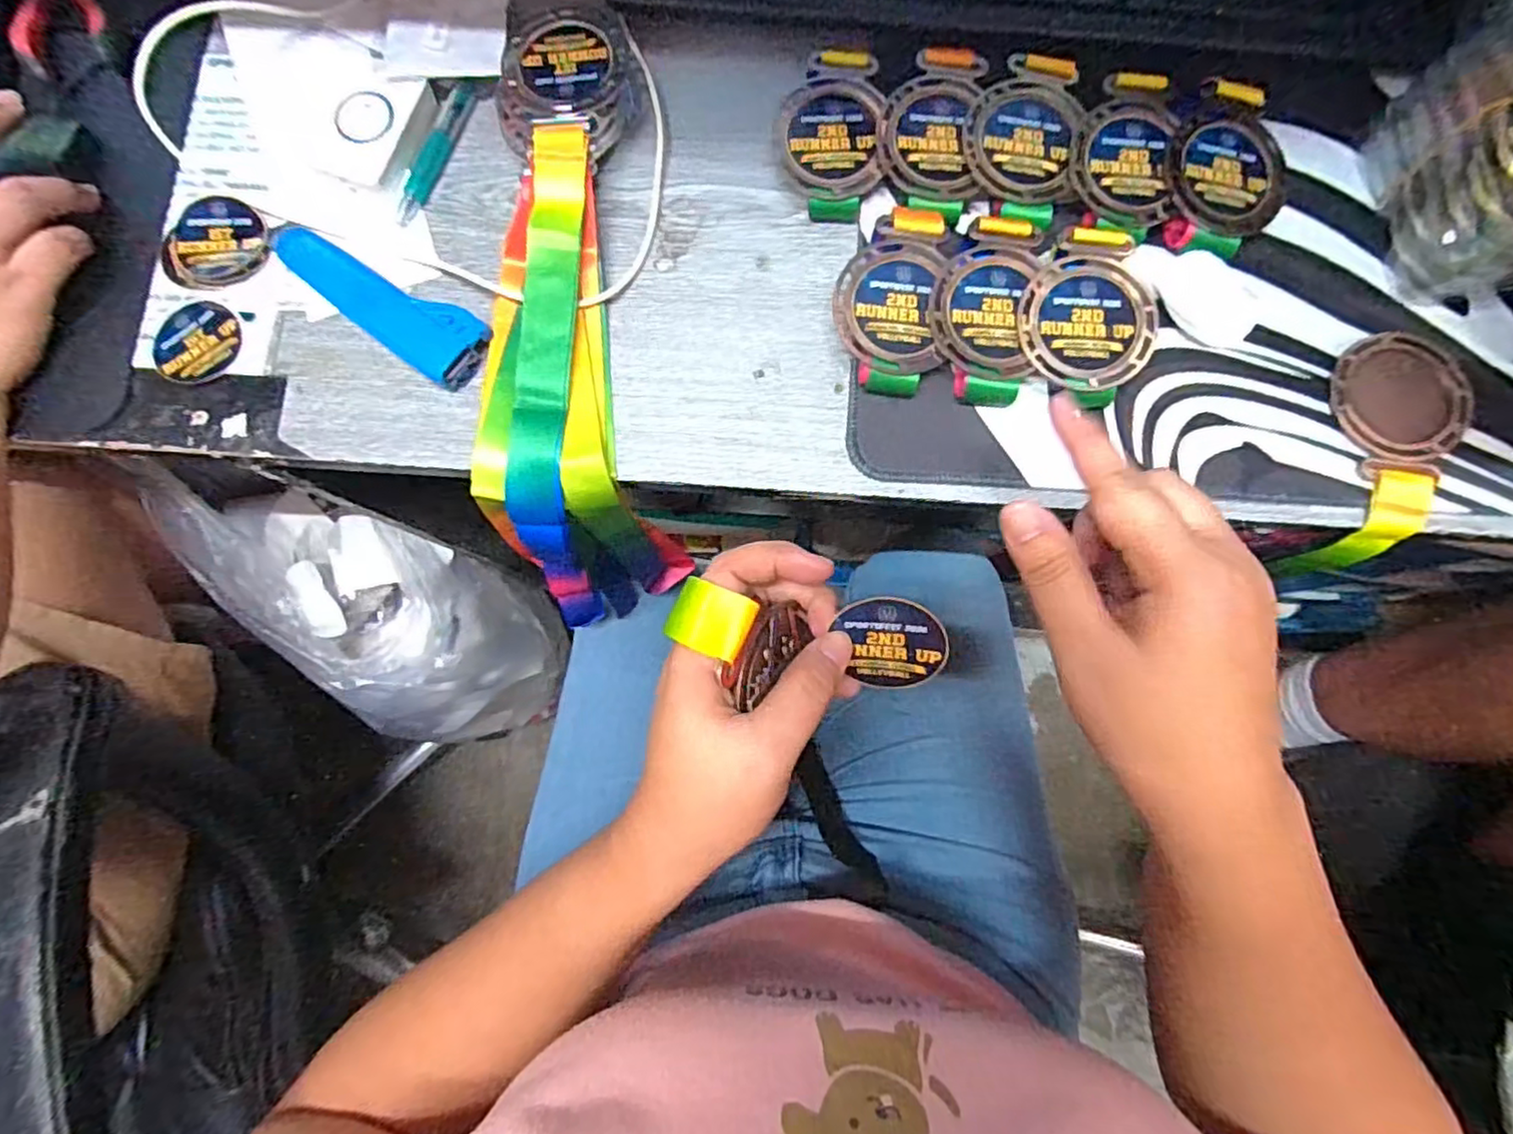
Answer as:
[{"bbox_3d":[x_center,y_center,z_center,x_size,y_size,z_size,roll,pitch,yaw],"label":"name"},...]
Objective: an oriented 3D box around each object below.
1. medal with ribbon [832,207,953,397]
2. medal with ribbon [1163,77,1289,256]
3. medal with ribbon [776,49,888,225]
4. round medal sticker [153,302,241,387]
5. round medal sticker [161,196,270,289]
[{"bbox_3d":[0.067,-0.131,0.344,0.054,0.025,0.090,1,81,2],"label":"medal with ribbon"},{"bbox_3d":[0.236,-0.198,0.341,0.058,0.016,0.082,24,82,5],"label":"medal with ribbon"},{"bbox_3d":[0.039,-0.227,0.359,0.052,0.021,0.082,2,81,2],"label":"medal with ribbon"},{"bbox_3d":[-0.299,-0.120,0.361,0.046,0.004,0.046,0,81,2],"label":"round medal sticker"},{"bbox_3d":[-0.292,-0.175,0.367,0.059,0.004,0.048,8,90,7],"label":"round medal sticker"}]

